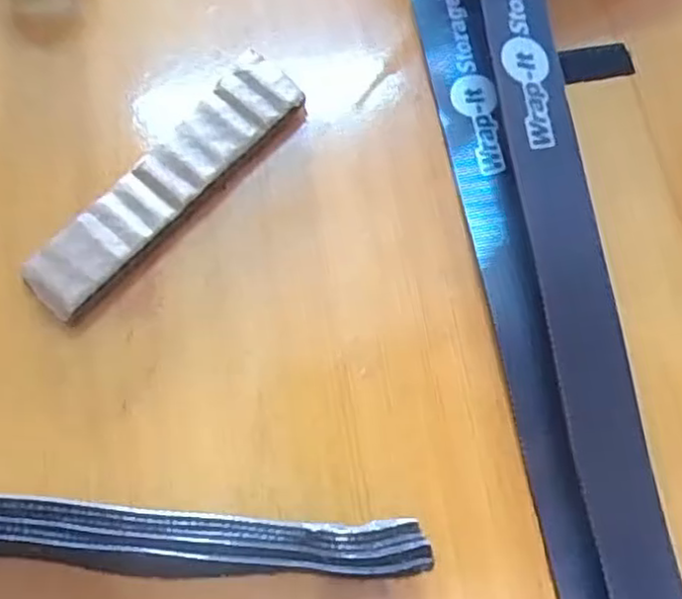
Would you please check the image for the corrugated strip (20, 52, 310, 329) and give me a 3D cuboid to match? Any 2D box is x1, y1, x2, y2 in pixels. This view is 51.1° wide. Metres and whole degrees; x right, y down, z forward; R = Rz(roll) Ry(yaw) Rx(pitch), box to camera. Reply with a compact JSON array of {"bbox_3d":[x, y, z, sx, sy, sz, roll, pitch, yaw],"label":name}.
[{"bbox_3d":[-0.044,-0.030,0.183,0.019,0.008,0.083,40,75,13],"label":"corrugated strip"}]

